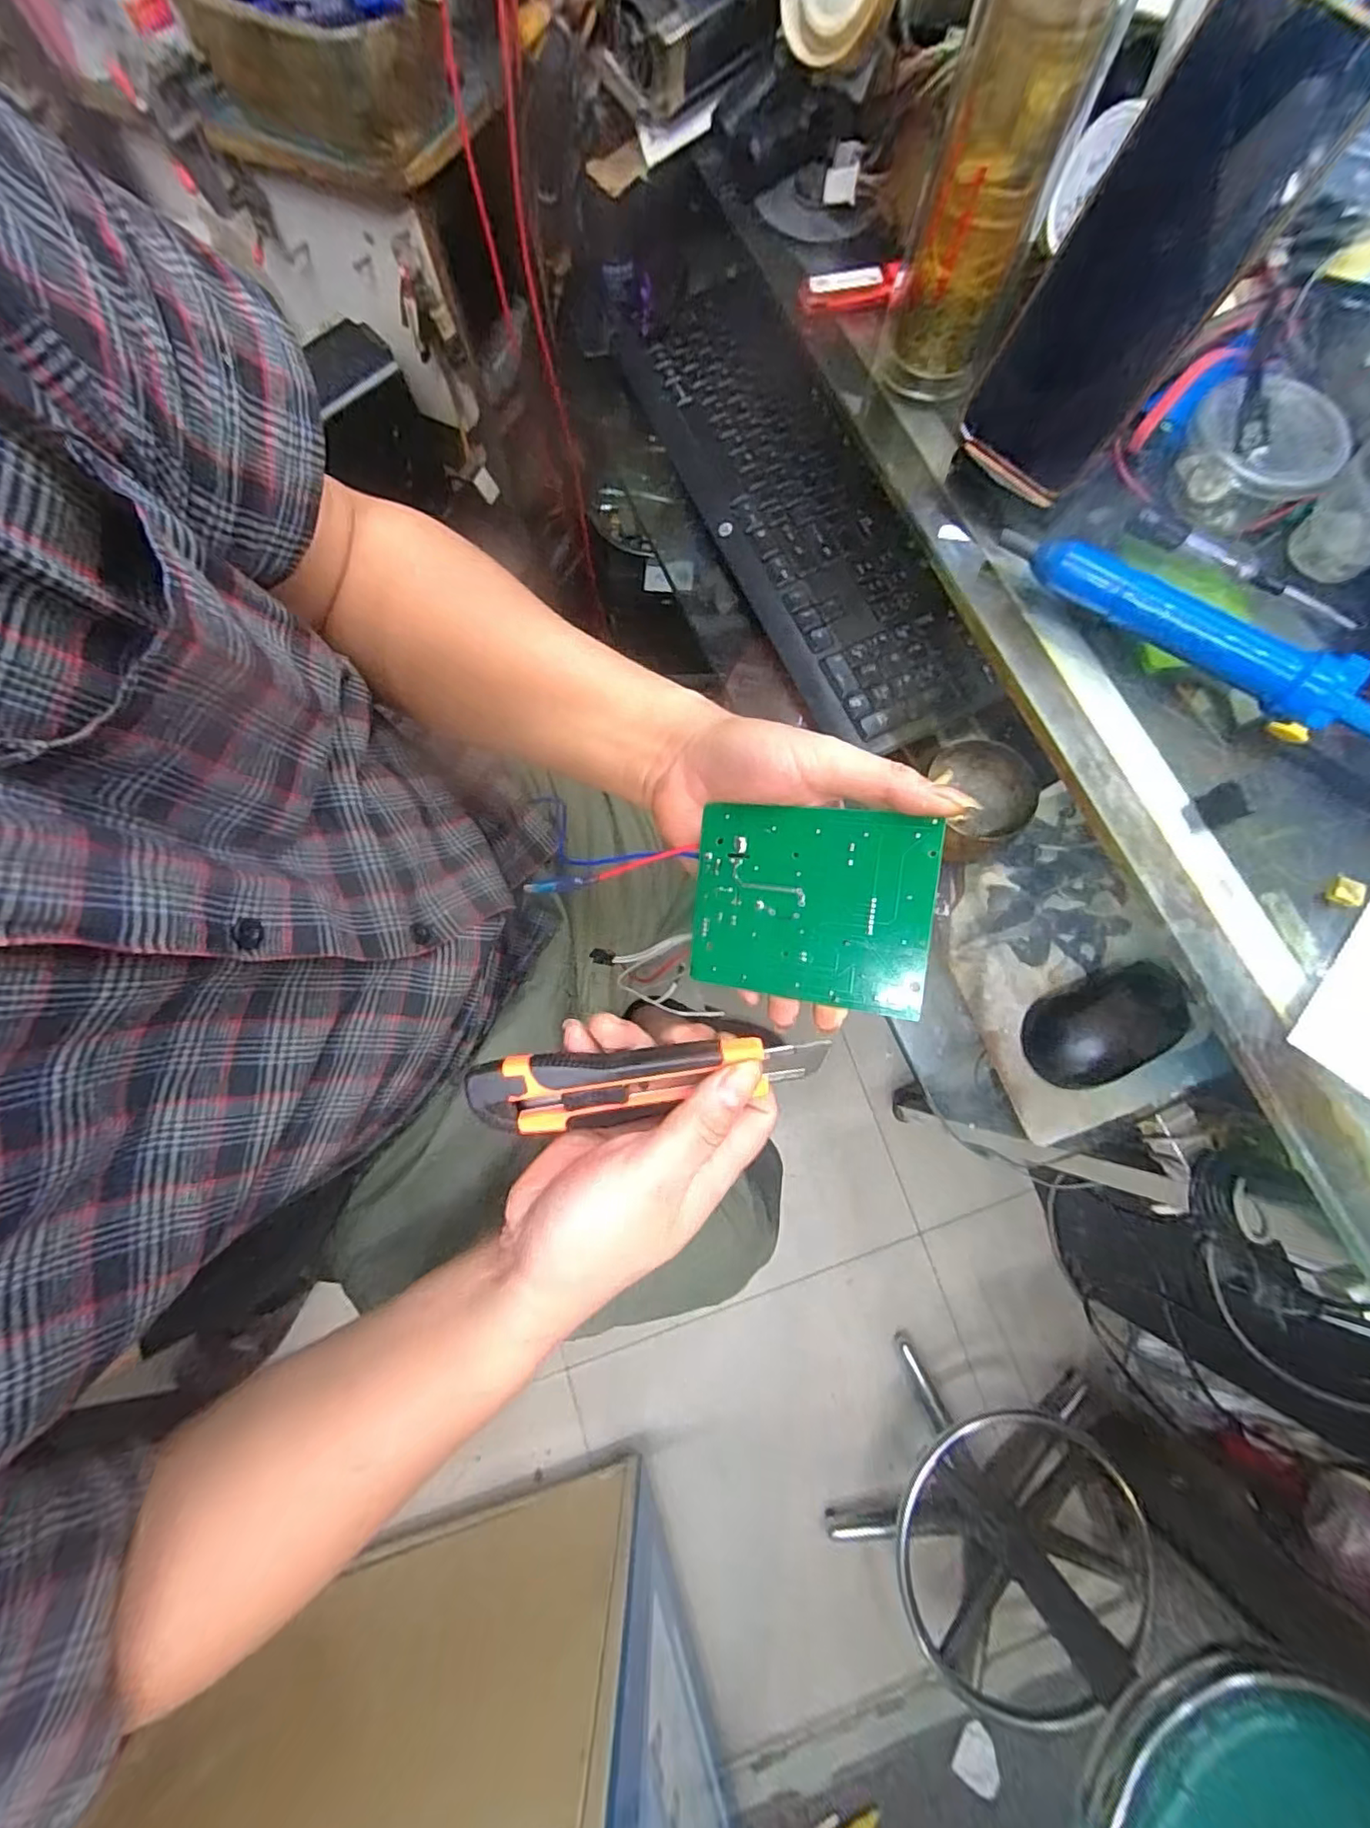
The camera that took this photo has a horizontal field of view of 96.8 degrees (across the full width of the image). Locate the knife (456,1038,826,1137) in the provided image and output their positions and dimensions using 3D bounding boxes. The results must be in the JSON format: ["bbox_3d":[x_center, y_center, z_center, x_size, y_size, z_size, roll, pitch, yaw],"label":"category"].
[{"bbox_3d":[-0.019,0.079,0.290,0.166,0.016,0.036,-9,78,2],"label":"knife"}]

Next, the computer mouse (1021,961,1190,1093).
[{"bbox_3d":[0.287,0.071,0.404,0.111,0.038,0.059,-27,79,-6],"label":"computer mouse"}]

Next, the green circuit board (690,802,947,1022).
[{"bbox_3d":[0.058,-0.003,0.292,0.112,0.004,0.088,8,97,23],"label":"green circuit board"}]

